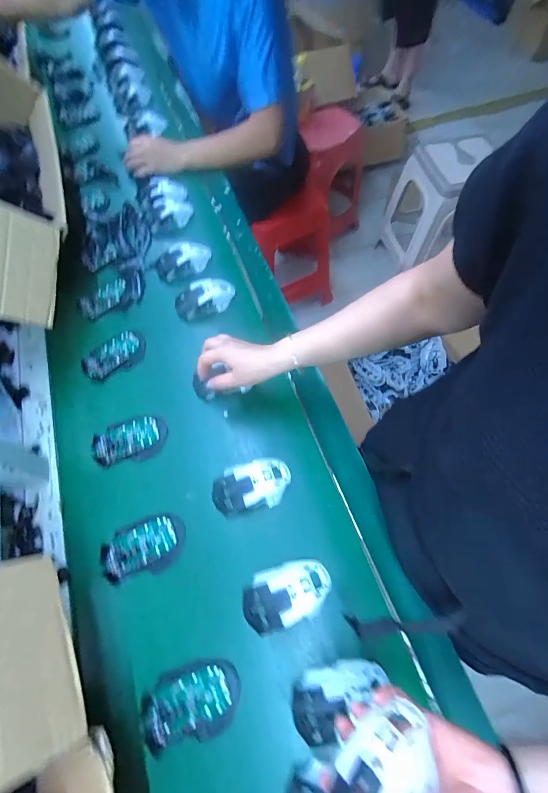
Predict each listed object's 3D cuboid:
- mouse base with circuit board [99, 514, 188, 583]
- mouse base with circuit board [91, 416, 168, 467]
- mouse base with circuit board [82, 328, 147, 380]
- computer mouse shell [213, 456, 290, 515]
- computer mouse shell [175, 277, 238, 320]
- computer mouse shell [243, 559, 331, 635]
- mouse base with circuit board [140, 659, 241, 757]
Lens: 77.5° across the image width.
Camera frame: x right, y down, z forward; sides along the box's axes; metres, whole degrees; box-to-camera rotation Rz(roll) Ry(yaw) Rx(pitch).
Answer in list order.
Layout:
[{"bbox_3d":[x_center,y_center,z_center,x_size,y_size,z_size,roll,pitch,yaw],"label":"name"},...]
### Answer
[{"bbox_3d":[-0.184,0.209,0.479,0.114,0.016,0.070,-16,65,-5],"label":"mouse base with circuit board"},{"bbox_3d":[-0.233,0.069,0.552,0.113,0.025,0.068,-13,65,-4],"label":"mouse base with circuit board"},{"bbox_3d":[-0.292,-0.075,0.626,0.114,0.022,0.065,-39,69,-15],"label":"mouse base with circuit board"},{"bbox_3d":[-0.032,0.129,0.498,0.114,0.033,0.067,-15,65,-5],"label":"computer mouse shell"},{"bbox_3d":[-0.134,-0.194,0.657,0.117,0.043,0.068,-18,65,-6],"label":"computer mouse shell"},{"bbox_3d":[0.017,0.257,0.445,0.118,0.042,0.069,-20,65,-7],"label":"computer mouse shell"},{"bbox_3d":[-0.099,0.363,0.405,0.112,0.015,0.071,-11,64,-3],"label":"mouse base with circuit board"}]

